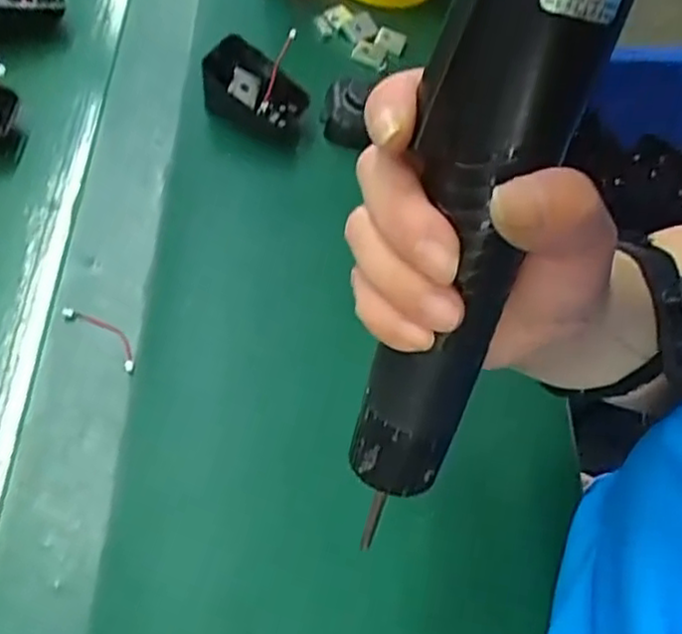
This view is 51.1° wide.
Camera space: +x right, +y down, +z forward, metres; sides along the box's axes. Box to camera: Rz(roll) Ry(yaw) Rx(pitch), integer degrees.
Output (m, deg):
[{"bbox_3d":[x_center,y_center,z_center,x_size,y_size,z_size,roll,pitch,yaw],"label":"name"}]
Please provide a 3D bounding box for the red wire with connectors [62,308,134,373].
[{"bbox_3d":[-0.129,0.009,0.387,0.052,0.005,0.015,36,63,13],"label":"red wire with connectors"}]

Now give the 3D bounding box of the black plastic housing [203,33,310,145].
[{"bbox_3d":[-0.055,-0.149,0.474,0.064,0.043,0.047,29,61,9],"label":"black plastic housing"}]

